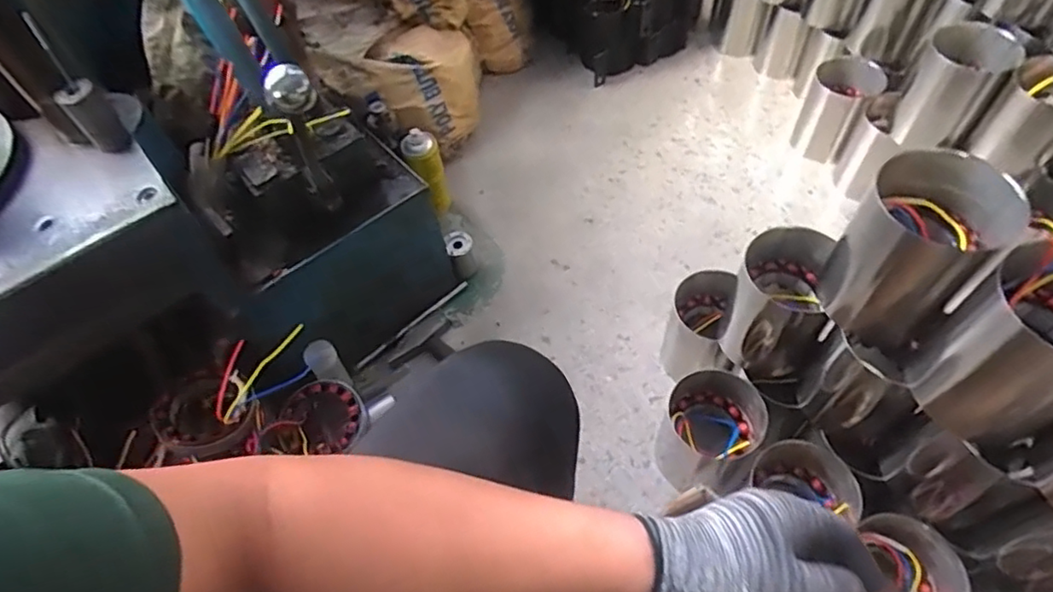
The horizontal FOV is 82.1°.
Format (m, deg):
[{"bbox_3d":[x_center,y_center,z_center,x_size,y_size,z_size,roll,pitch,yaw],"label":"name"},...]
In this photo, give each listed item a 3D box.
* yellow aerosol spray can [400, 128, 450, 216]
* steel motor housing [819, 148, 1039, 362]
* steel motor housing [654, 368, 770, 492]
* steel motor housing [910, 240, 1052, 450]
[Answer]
[{"bbox_3d":[-0.184,-0.223,1.128,0.066,0.172,0.063,-13,56,-4],"label":"yellow aerosol spray can"},{"bbox_3d":[0.387,-0.037,0.612,0.108,0.195,0.114,-34,60,-17],"label":"steel motor housing"},{"bbox_3d":[0.253,0.188,0.847,0.128,0.160,0.109,-15,56,-6],"label":"steel motor housing"},{"bbox_3d":[0.445,0.049,0.539,0.112,0.171,0.121,-30,59,-15],"label":"steel motor housing"}]

